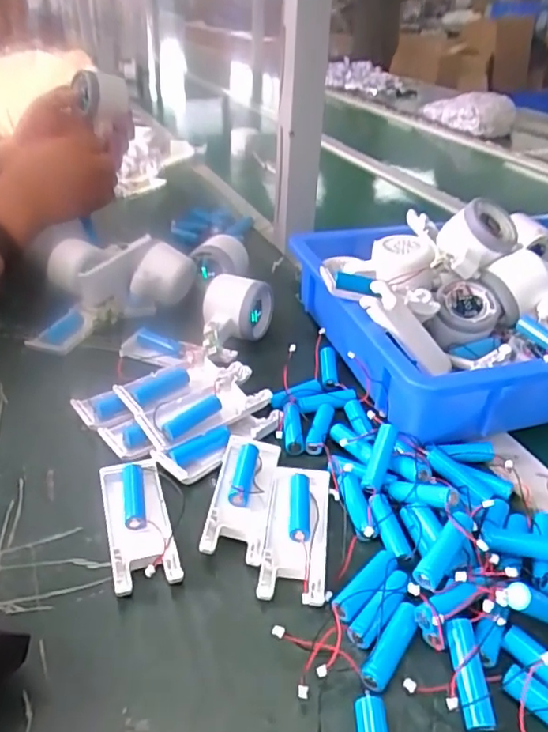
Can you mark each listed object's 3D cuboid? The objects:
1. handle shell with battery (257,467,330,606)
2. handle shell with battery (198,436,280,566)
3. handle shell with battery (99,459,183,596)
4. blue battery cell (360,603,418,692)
[{"bbox_3d":[0.015,0.107,0.374,0.039,0.011,0.103,4,34,5],"label":"handle shell with battery"},{"bbox_3d":[-0.022,0.088,0.397,0.040,0.017,0.104,5,34,6],"label":"handle shell with battery"},{"bbox_3d":[-0.090,0.103,0.380,0.039,0.013,0.103,-10,35,-16],"label":"handle shell with battery"},{"bbox_3d":[0.062,0.150,0.310,0.014,0.016,0.049,20,38,26],"label":"blue battery cell"}]

